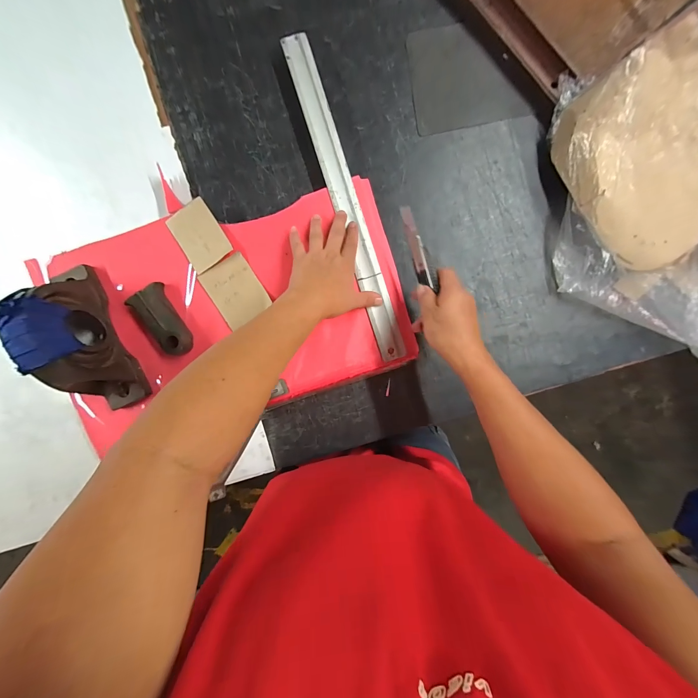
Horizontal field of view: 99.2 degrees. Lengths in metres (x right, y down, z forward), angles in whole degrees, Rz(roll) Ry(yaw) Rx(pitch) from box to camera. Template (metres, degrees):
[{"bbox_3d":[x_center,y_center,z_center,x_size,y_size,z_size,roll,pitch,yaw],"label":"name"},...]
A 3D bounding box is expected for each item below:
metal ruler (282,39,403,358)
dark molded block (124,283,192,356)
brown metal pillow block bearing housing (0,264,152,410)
[{"bbox_3d":[-0.004,-0.220,0.451,0.038,0.007,0.490,-18,93,1],"label":"metal ruler"},{"bbox_3d":[-0.282,-0.039,0.448,0.050,0.028,0.109,-31,93,2],"label":"dark molded block"},{"bbox_3d":[-0.374,-0.013,0.400,0.060,0.129,0.213,-21,93,1],"label":"brown metal pillow block bearing housing"}]

